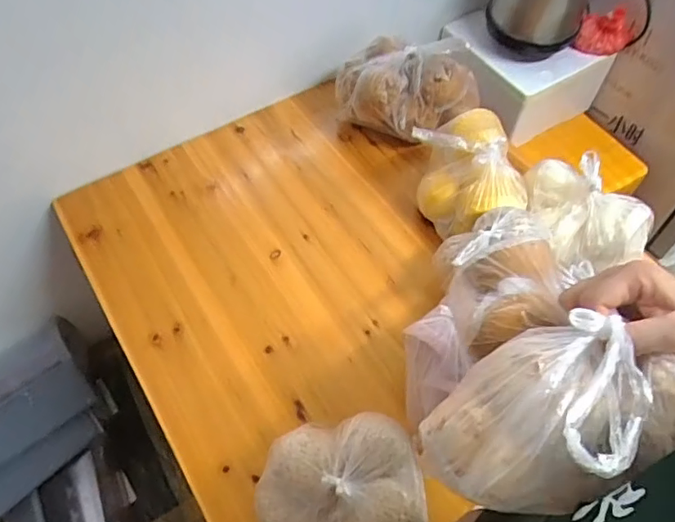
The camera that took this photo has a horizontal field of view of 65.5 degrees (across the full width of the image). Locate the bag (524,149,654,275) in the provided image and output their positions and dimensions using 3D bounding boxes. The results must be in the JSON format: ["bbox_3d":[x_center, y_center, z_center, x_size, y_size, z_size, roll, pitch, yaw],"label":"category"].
[{"bbox_3d":[0.355,-0.068,0.759,0.127,0.086,0.176,-23,60,-15],"label":"bag"}]

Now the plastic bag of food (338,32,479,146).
[{"bbox_3d":[0.129,-0.299,0.907,0.242,0.167,0.116,-6,57,-5],"label":"plastic bag of food"}]

